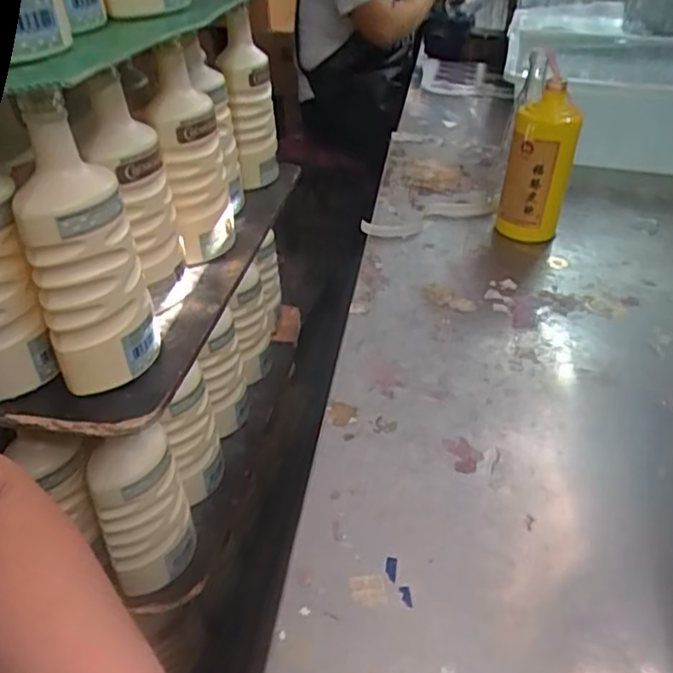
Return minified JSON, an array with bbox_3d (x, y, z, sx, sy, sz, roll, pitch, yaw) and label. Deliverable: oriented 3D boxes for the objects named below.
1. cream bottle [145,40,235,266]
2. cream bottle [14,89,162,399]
[{"bbox_3d":[-0.147,-0.174,0.655,0.060,0.231,0.065,-1,36,1],"label":"cream bottle"},{"bbox_3d":[-0.195,-0.062,0.495,0.066,0.235,0.064,-1,36,1],"label":"cream bottle"}]

